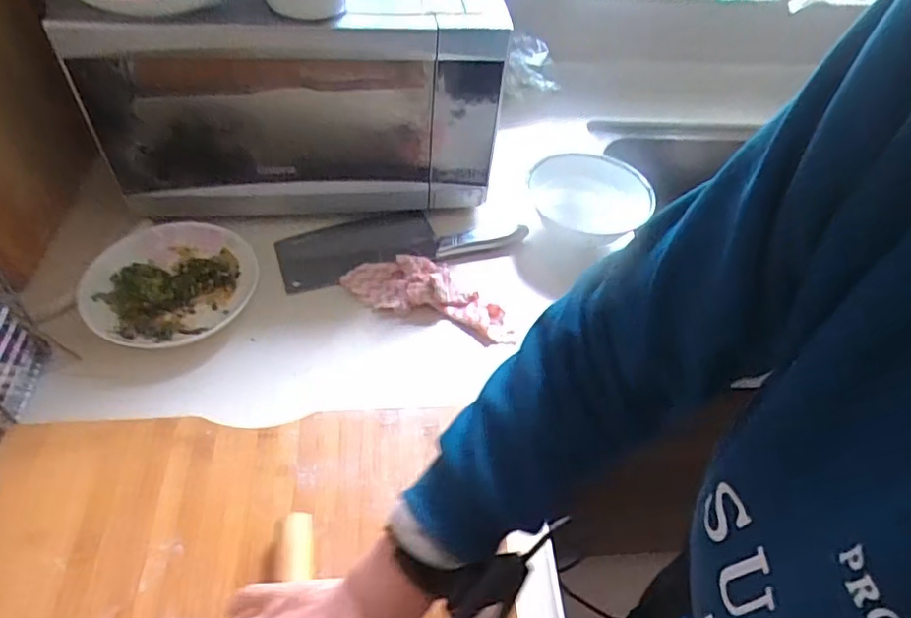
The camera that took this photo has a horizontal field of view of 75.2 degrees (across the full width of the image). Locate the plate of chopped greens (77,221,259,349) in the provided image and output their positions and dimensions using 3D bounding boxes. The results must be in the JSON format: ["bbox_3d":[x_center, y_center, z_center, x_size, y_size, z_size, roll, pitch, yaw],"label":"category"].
[{"bbox_3d":[-0.312,-0.027,0.655,0.176,0.033,0.157,-29,58,-26],"label":"plate of chopped greens"}]

